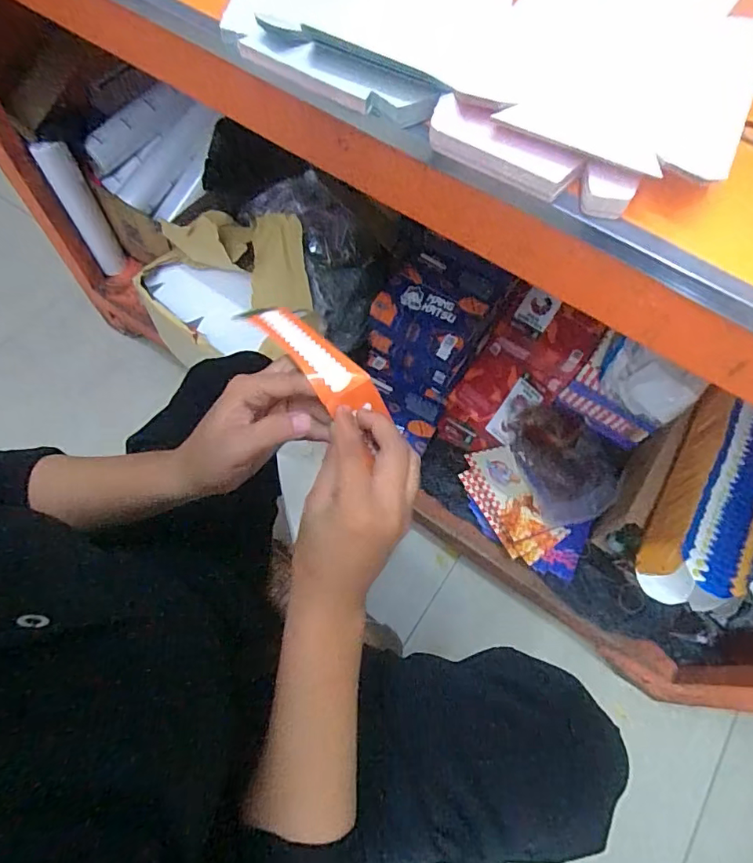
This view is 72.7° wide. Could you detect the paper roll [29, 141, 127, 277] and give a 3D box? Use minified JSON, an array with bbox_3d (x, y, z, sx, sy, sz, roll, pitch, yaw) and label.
[{"bbox_3d":[-0.587,-0.442,1.025,0.065,0.302,0.043,-31,71,-14],"label":"paper roll"}]

